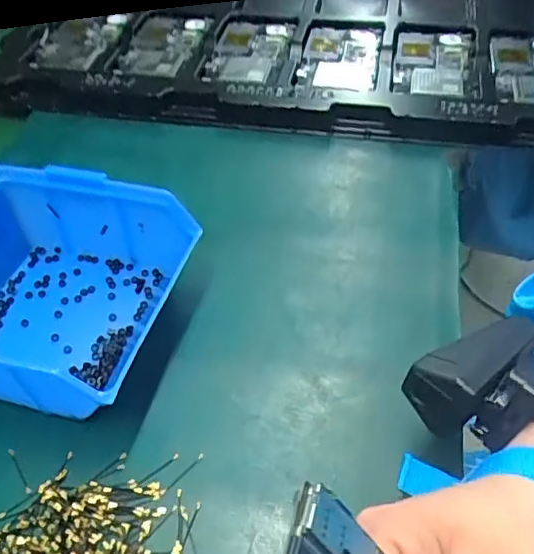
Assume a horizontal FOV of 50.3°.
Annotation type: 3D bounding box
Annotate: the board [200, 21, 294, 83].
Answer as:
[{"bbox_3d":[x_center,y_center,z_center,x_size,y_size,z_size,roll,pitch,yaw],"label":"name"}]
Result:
[{"bbox_3d":[-0.017,-0.210,0.526,0.065,0.006,0.115,7,50,12],"label":"board"}]

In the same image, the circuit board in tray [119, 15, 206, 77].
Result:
[{"bbox_3d":[-0.100,-0.226,0.544,0.064,0.008,0.104,8,50,12],"label":"circuit board in tray"}]

